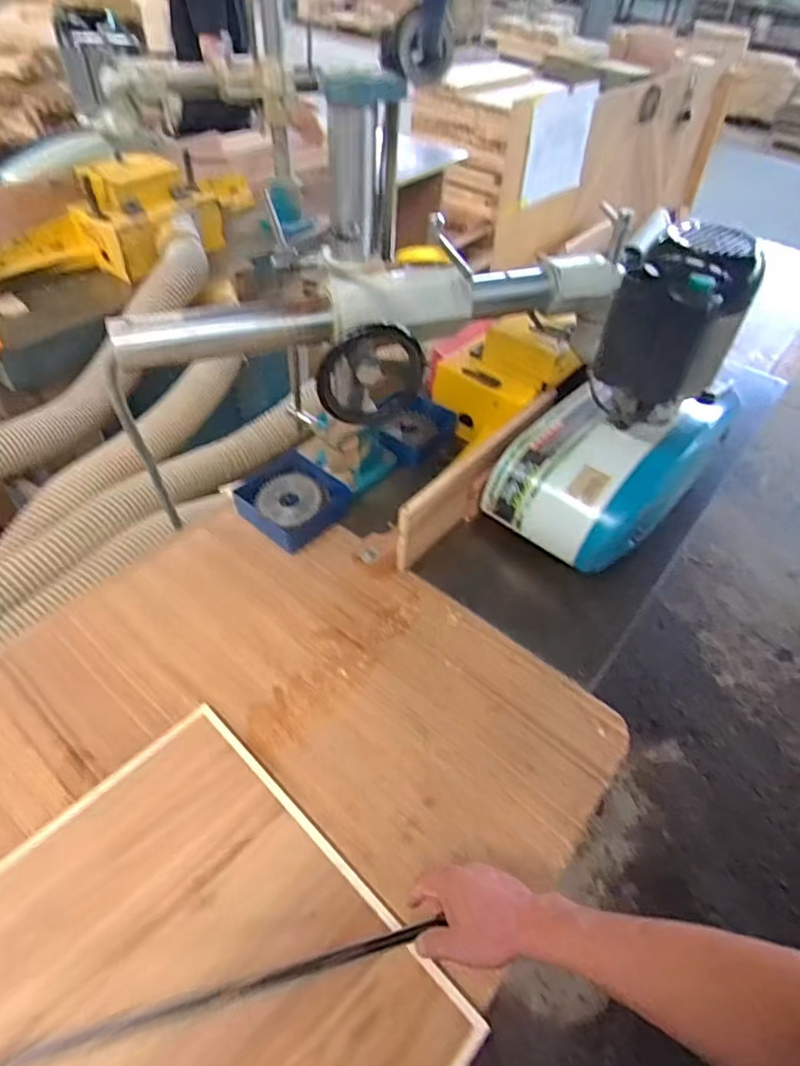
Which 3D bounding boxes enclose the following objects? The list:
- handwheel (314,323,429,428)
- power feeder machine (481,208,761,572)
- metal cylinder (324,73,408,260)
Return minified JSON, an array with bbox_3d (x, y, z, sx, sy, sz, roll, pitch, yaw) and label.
[{"bbox_3d":[-0.042,-0.224,0.819,0.155,0.123,0.054,-9,48,-14],"label":"handwheel"},{"bbox_3d":[0.388,-0.247,0.945,0.329,0.424,0.449,28,51,19],"label":"power feeder machine"},{"bbox_3d":[-0.045,-0.479,0.759,0.093,0.205,0.082,9,48,3],"label":"metal cylinder"}]

